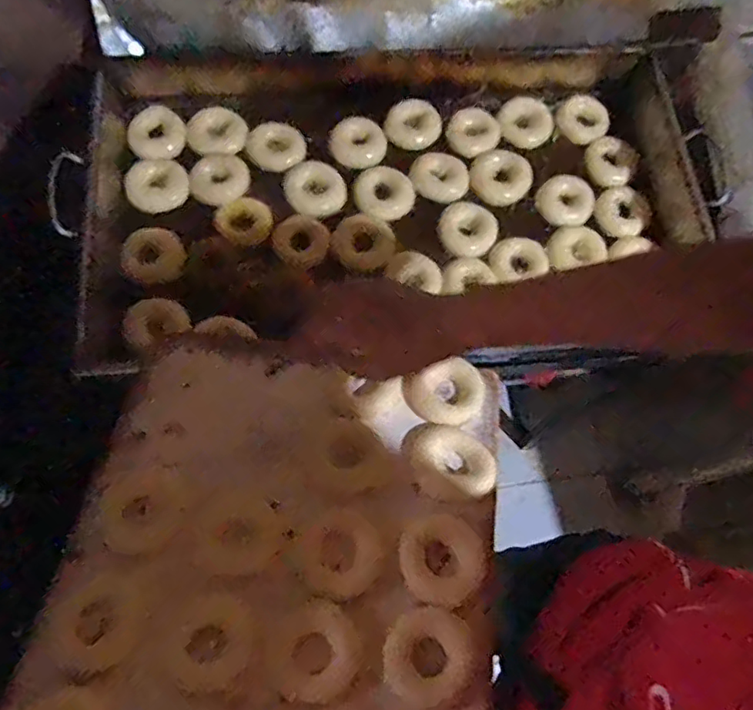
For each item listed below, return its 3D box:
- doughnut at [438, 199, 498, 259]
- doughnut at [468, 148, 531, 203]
[{"bbox_3d":[0.139,-0.195,0.892,0.088,0.021,0.083,-1,66,2],"label":"doughnut"},{"bbox_3d":[0.199,-0.286,0.927,0.095,0.034,0.079,30,71,14],"label":"doughnut"}]

